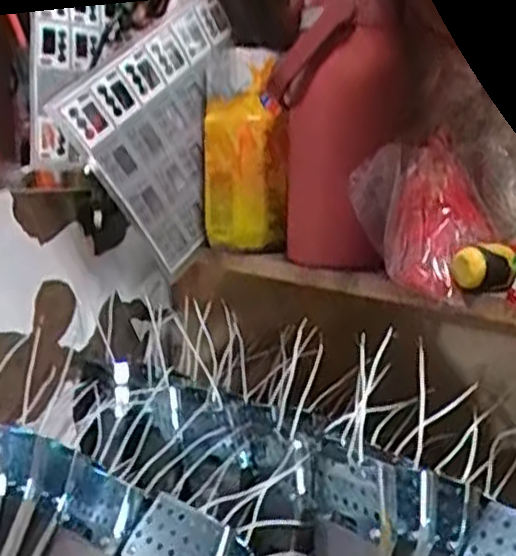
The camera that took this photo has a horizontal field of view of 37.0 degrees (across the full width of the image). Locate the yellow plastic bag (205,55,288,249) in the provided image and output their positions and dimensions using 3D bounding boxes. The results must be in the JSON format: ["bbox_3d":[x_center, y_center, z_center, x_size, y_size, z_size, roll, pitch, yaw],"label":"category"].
[{"bbox_3d":[-0.011,-0.102,0.650,0.068,0.146,0.023,2,10,6],"label":"yellow plastic bag"}]

